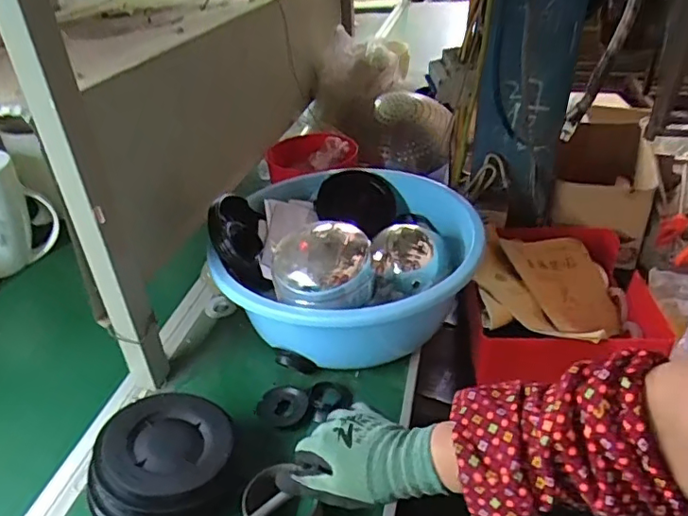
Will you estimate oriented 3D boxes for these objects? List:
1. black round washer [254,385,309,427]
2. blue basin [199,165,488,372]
[{"bbox_3d":[-0.077,0.189,0.706,0.056,0.019,0.061,-1,33,1],"label":"black round washer"},{"bbox_3d":[0.007,-0.020,0.821,0.356,0.157,0.426,5,34,10],"label":"blue basin"}]

